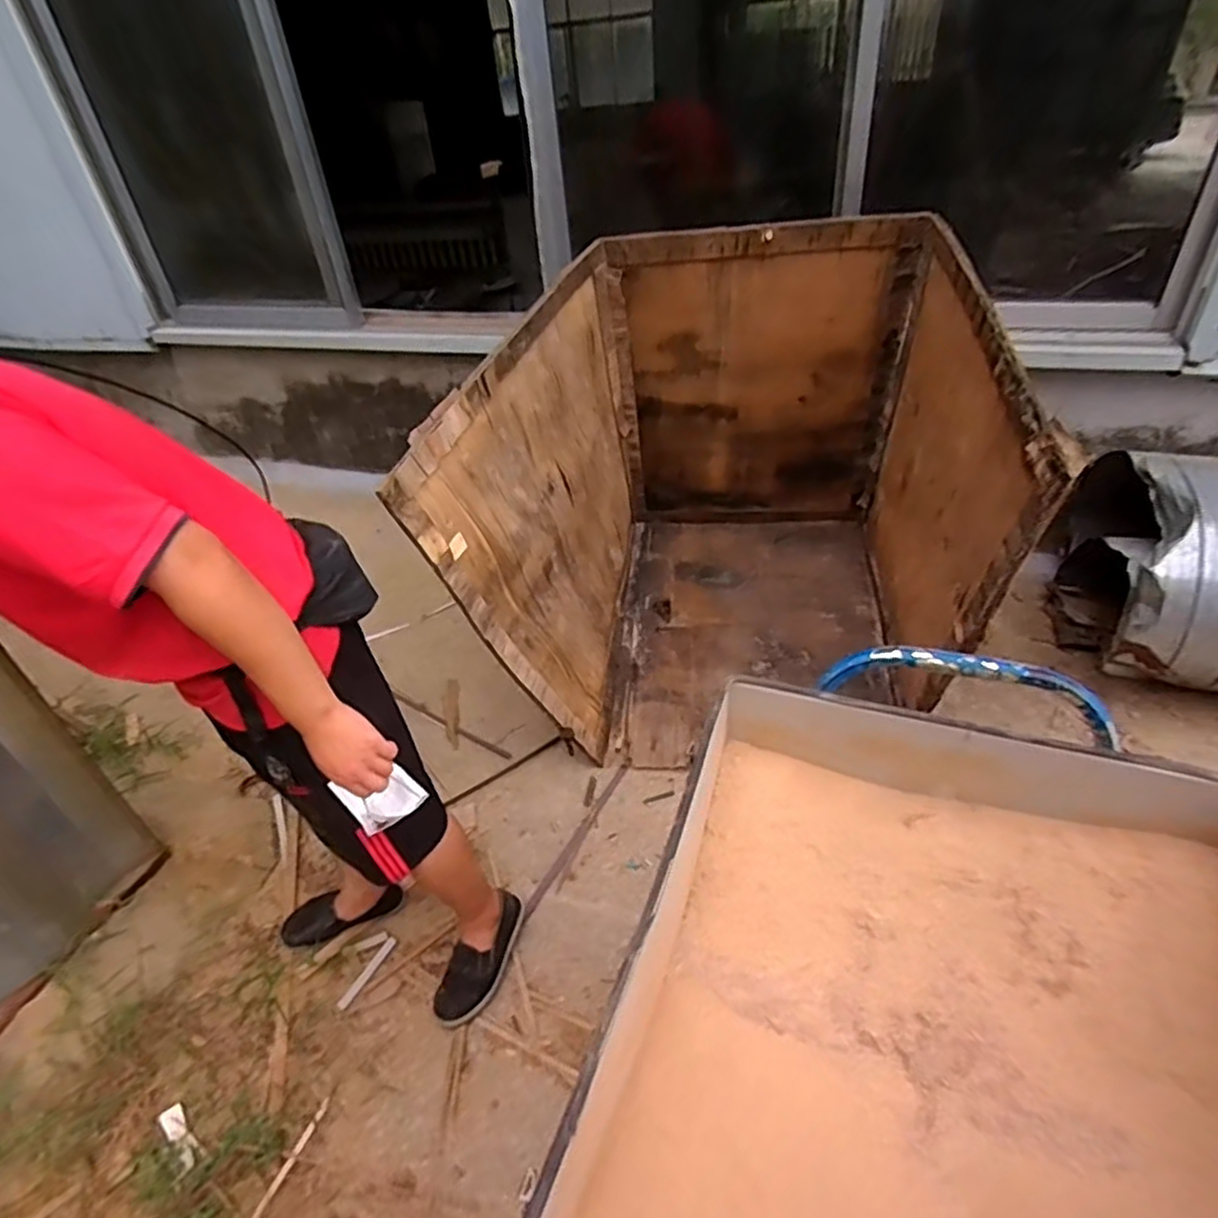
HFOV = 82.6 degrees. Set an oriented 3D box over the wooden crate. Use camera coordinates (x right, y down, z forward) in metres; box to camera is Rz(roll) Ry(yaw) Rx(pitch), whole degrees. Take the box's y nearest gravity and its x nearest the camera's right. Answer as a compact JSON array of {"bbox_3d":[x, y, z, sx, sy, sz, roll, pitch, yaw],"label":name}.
[{"bbox_3d":[0.247,-0.248,1.687,0.998,0.965,0.966,2,39,10],"label":"wooden crate"}]

